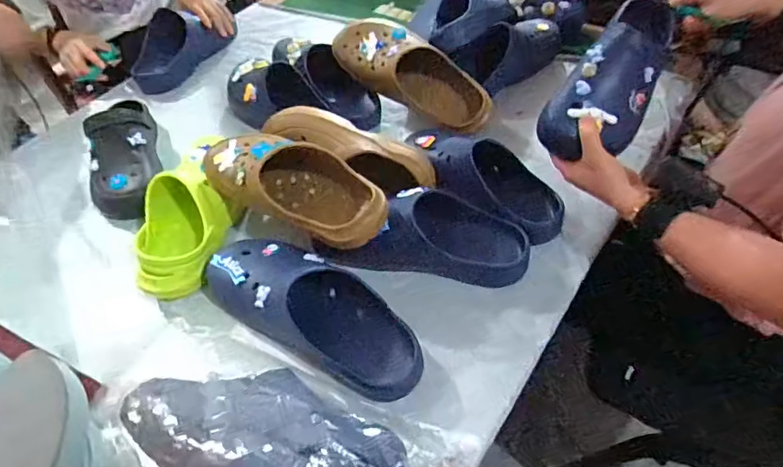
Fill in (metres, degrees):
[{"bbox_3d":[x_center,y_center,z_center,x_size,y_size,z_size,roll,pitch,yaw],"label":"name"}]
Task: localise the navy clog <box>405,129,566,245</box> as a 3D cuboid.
[{"bbox_3d":[0.125,-0.081,0.745,0.257,0.096,0.079,32,59,28],"label":"navy clog"}]

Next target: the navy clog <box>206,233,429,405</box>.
[{"bbox_3d":[-0.098,0.089,0.626,0.289,0.082,0.117,28,58,26],"label":"navy clog"}]

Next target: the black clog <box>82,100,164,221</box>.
[{"bbox_3d":[-0.448,-0.140,0.846,0.108,0.098,0.269,-20,51,-11],"label":"black clog"}]

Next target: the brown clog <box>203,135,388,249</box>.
[{"bbox_3d":[-0.130,-0.070,0.697,0.280,0.079,0.113,29,58,26],"label":"brown clog"}]

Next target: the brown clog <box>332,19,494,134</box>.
[{"bbox_3d":[0.031,-0.266,0.855,0.289,0.097,0.095,33,58,7],"label":"brown clog"}]

